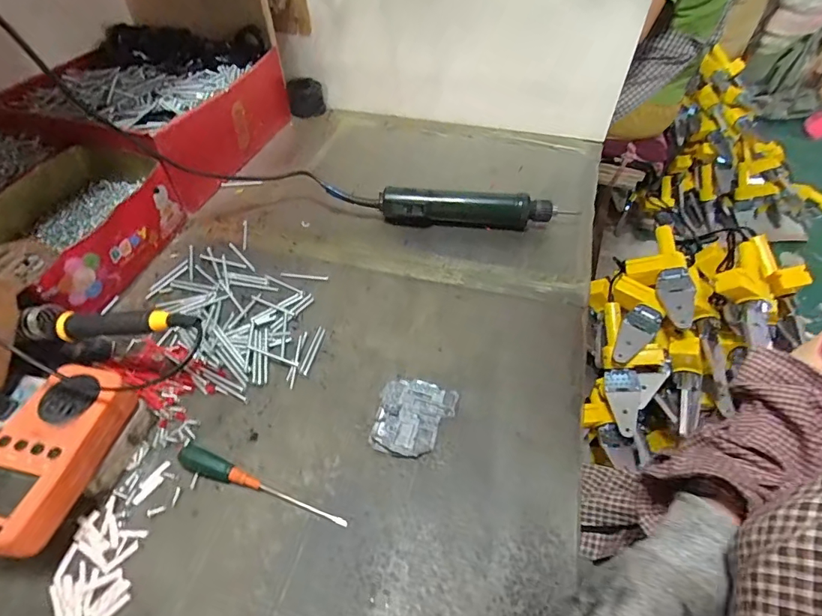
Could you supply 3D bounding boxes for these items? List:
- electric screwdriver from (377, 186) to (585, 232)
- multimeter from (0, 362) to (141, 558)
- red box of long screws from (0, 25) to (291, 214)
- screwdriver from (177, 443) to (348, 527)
[{"bbox_3d":[0.079,-0.121,0.572,0.236,0.040,0.037,6,49,5],"label":"electric screwdriver"},{"bbox_3d":[-0.266,0.106,0.330,0.066,0.035,0.128,9,49,8],"label":"multimeter"},{"bbox_3d":[-0.364,-0.292,0.665,0.282,0.126,0.298,14,50,12],"label":"red box of long screws"},{"bbox_3d":[-0.120,0.142,0.358,0.148,0.015,0.018,17,51,14],"label":"screwdriver"}]

